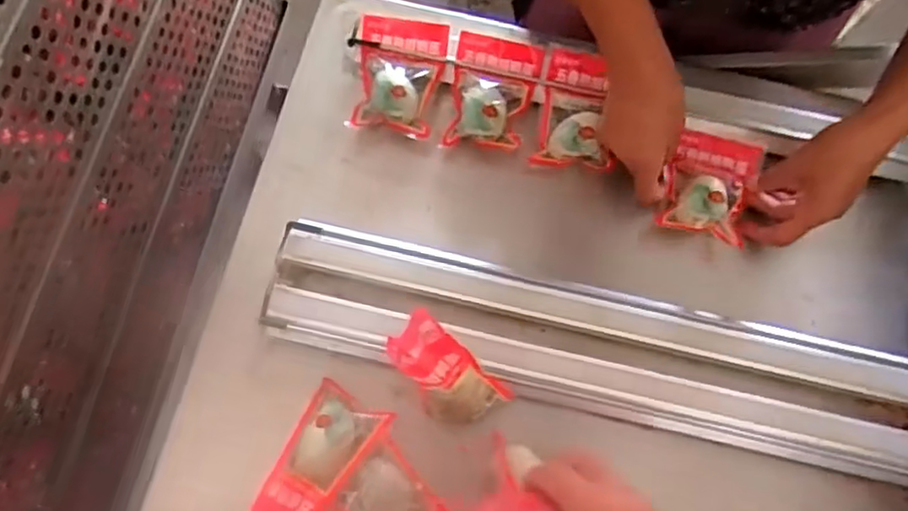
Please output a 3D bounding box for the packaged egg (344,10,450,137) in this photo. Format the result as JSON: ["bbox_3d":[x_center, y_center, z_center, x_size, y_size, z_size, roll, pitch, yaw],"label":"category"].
[{"bbox_3d":[-0.056,-0.181,0.667,0.086,0.033,0.114,9,73,2],"label":"packaged egg"}]

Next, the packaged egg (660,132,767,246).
[{"bbox_3d":[0.253,-0.061,0.651,0.072,0.056,0.100,16,73,4],"label":"packaged egg"}]

